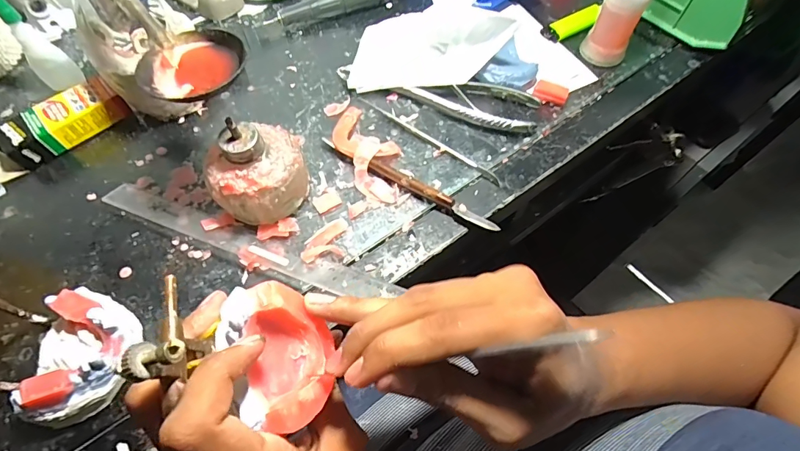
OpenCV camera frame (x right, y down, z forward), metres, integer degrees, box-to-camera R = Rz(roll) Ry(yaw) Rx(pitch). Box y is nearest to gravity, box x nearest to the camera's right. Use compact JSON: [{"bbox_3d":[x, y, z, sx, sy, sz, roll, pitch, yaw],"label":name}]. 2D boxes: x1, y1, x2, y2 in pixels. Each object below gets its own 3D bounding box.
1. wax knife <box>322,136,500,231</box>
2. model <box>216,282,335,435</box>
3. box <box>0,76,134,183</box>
[{"bbox_3d":[0.005,-0.035,0.350,0.166,0.012,0.013,26,64,14],"label":"wax knife"},{"bbox_3d":[-0.062,0.067,0.211,0.035,0.054,0.066,-27,70,26],"label":"model"},{"bbox_3d":[-0.312,-0.089,0.374,0.119,0.030,0.039,-38,67,-18],"label":"box"}]

